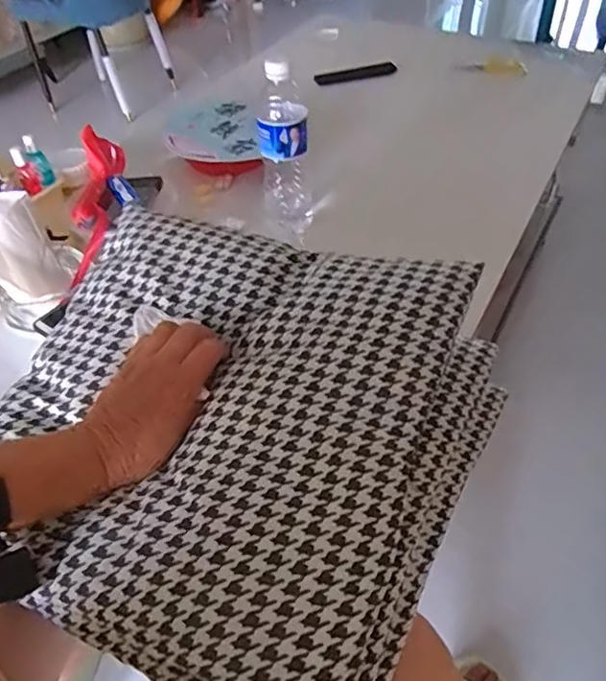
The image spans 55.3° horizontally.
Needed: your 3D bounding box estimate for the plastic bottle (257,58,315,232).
[{"bbox_3d":[-0.022,-0.242,0.755,0.063,0.228,0.053,-2,48,0],"label":"plastic bottle"}]

